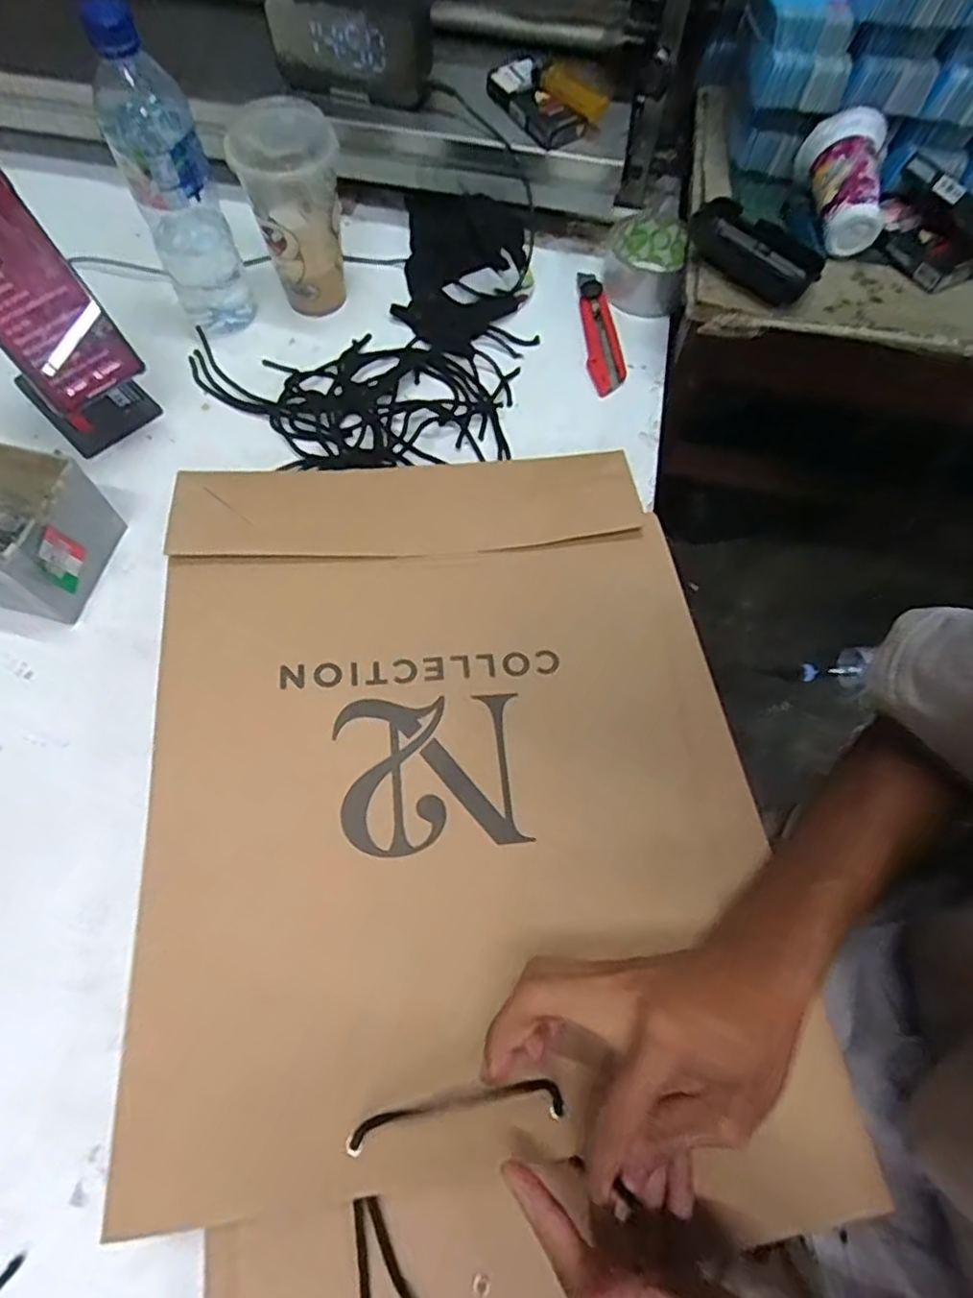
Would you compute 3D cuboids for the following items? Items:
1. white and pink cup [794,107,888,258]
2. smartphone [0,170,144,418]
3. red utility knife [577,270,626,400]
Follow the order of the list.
[{"bbox_3d":[0.314,-0.398,0.554,0.061,0.058,0.104,-4,83,-4],"label":"white and pink cup"},{"bbox_3d":[-0.336,-0.262,0.457,0.077,0.167,0.010,-43,36,-18],"label":"smartphone"},{"bbox_3d":[0.114,-0.316,0.628,0.034,0.019,0.156,-2,67,-4],"label":"red utility knife"}]

